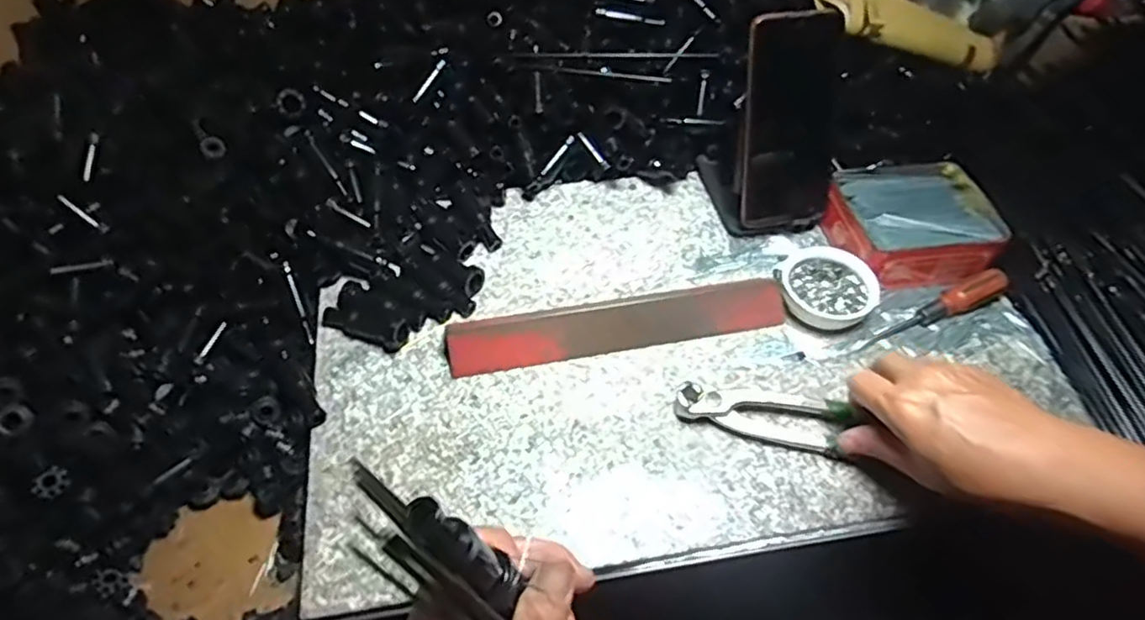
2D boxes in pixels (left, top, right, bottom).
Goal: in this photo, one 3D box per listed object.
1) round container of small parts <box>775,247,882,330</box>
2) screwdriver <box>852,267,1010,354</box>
[{"bbox_3d":[0.203,-0.018,0.545,0.077,0.025,0.064,28,55,19],"label":"round container of small parts"},{"bbox_3d":[0.291,0.001,0.539,0.147,0.023,0.024,-24,56,-20],"label":"screwdriver"}]

